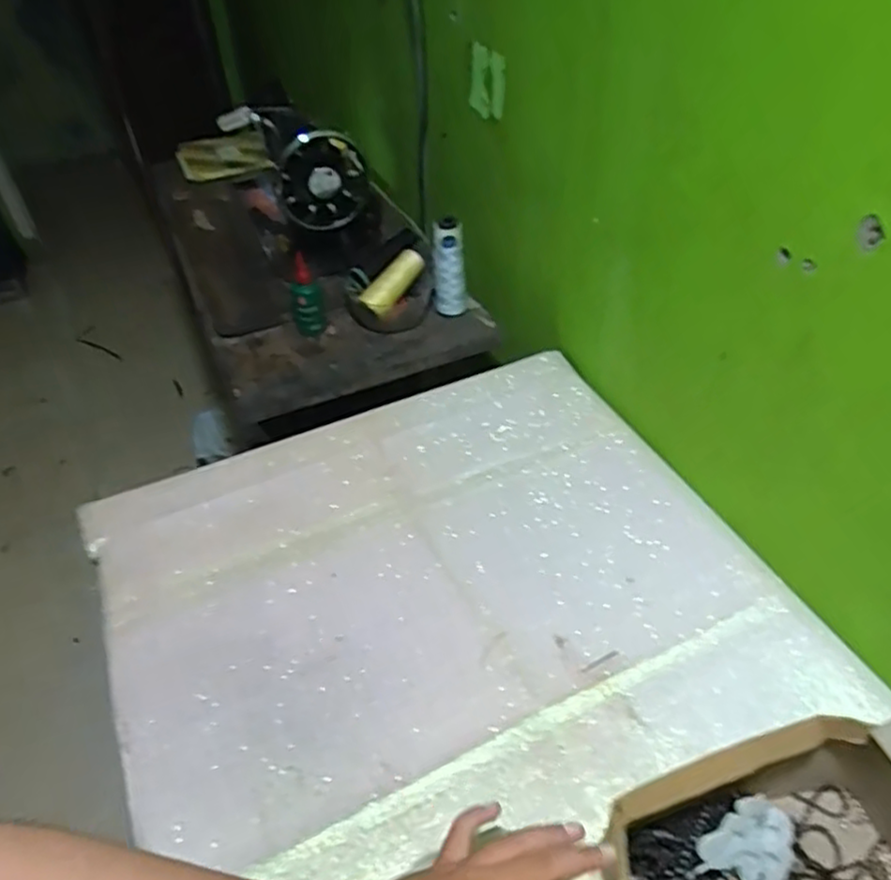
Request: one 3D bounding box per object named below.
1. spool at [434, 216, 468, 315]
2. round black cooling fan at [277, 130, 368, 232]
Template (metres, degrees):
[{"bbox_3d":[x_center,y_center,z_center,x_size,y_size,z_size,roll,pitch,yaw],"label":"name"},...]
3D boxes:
[{"bbox_3d":[0.006,-0.245,1.014,0.049,0.131,0.058,0,44,3],"label":"spool"},{"bbox_3d":[-0.175,-0.367,0.993,0.128,0.138,0.049,-16,46,-13],"label":"round black cooling fan"}]

